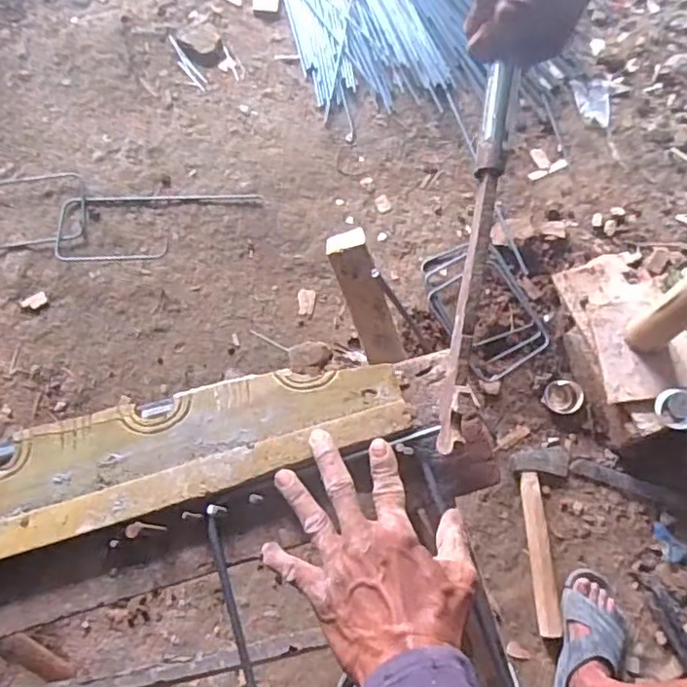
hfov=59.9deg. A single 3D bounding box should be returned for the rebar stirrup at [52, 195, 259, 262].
[{"bbox_3d":[-0.403,-0.260,1.292,0.438,0.029,0.152,-2,72,0],"label":"rebar stirrup"}]

